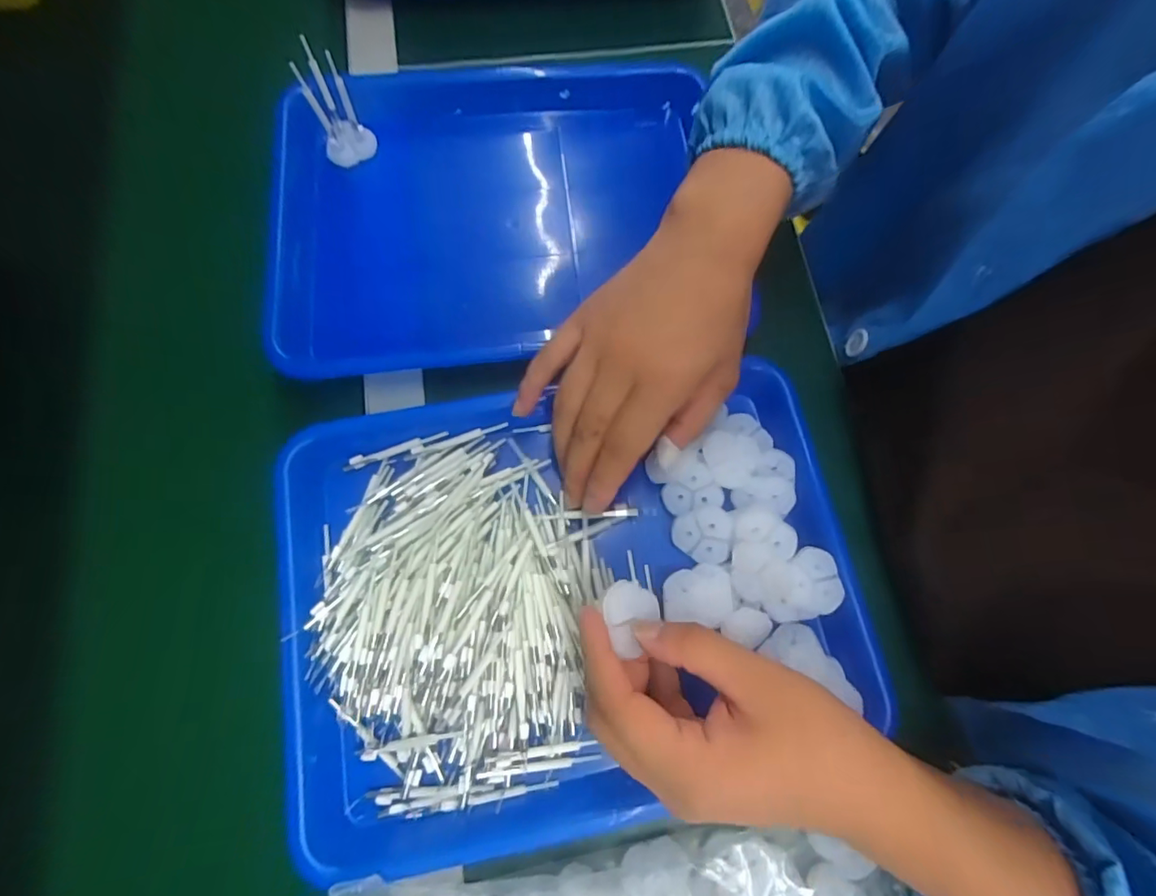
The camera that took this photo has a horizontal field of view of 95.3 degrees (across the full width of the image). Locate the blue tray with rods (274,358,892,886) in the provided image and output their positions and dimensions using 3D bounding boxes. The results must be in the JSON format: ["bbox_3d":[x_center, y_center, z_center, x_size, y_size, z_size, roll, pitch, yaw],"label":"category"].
[{"bbox_3d":[-0.004,0.079,0.309,0.332,0.051,0.241,-10,72,-2],"label":"blue tray with rods"}]

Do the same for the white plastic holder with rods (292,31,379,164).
[{"bbox_3d":[-0.177,-0.245,0.380,0.035,0.074,0.028,-26,76,-10],"label":"white plastic holder with rods"}]

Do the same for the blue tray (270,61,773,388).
[{"bbox_3d":[-0.058,-0.172,0.391,0.315,0.052,0.243,-8,72,-1],"label":"blue tray"}]

